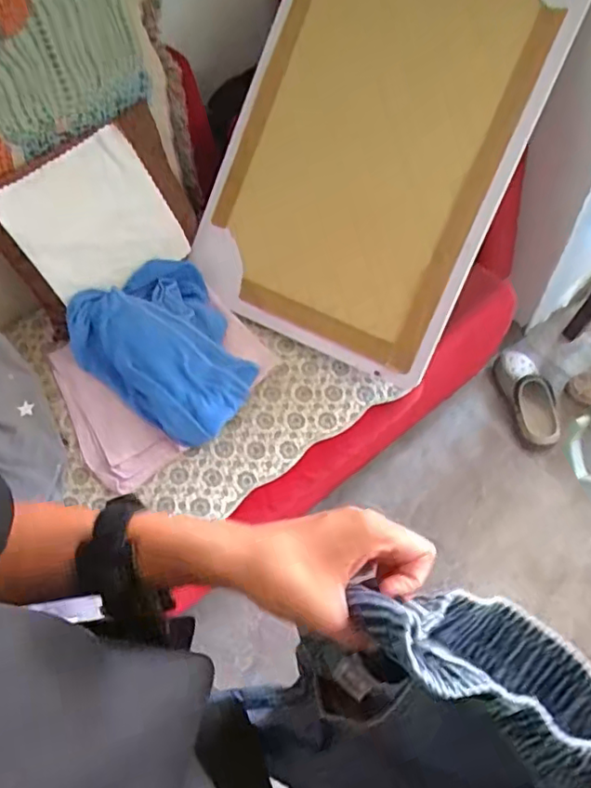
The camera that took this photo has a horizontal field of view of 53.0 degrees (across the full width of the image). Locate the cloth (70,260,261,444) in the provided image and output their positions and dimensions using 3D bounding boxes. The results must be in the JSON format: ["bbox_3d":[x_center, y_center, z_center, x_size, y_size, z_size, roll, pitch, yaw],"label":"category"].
[{"bbox_3d":[-0.240,-0.090,1.132,0.295,0.132,0.377,-35,62,-17],"label":"cloth"}]

